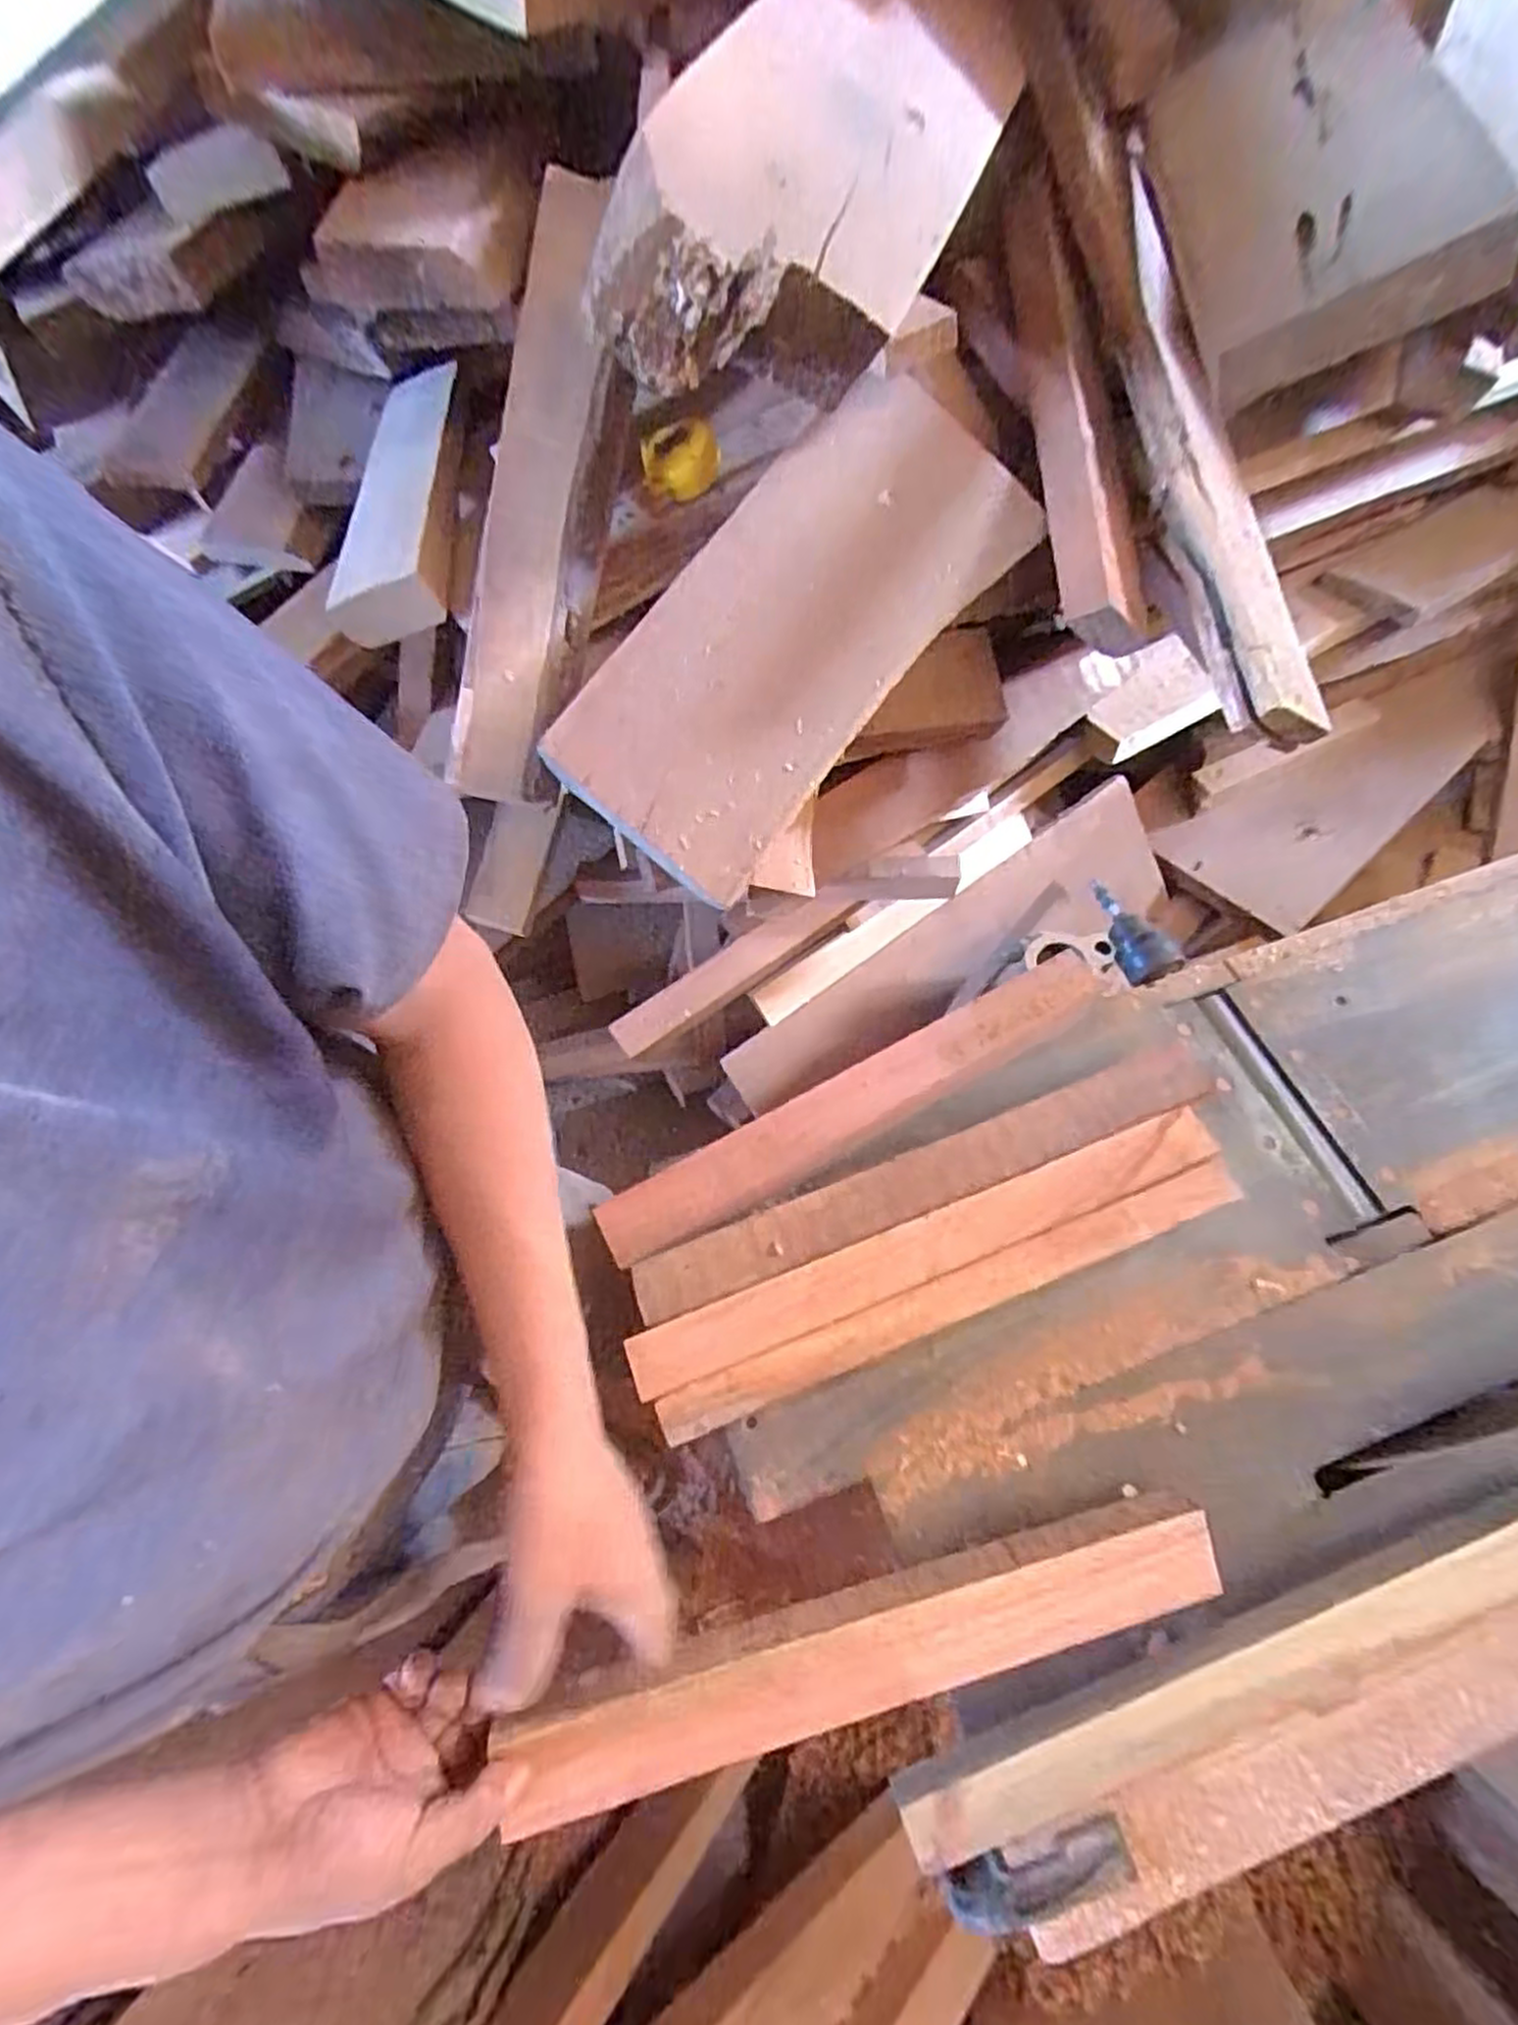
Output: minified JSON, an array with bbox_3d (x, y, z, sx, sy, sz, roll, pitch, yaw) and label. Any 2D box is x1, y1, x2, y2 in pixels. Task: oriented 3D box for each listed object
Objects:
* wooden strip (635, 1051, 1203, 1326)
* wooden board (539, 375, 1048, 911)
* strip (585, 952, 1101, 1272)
[{"bbox_3d":[0.124,0.119,0.572,0.442,0.016,0.044,-20,62,-7],"label":"wooden strip"},{"bbox_3d":[0.042,-0.355,0.720,0.218,0.042,0.502,40,84,-13],"label":"wooden board"},{"bbox_3d":[0.081,0.066,0.600,0.425,0.011,0.051,-28,63,-11],"label":"strip"}]

